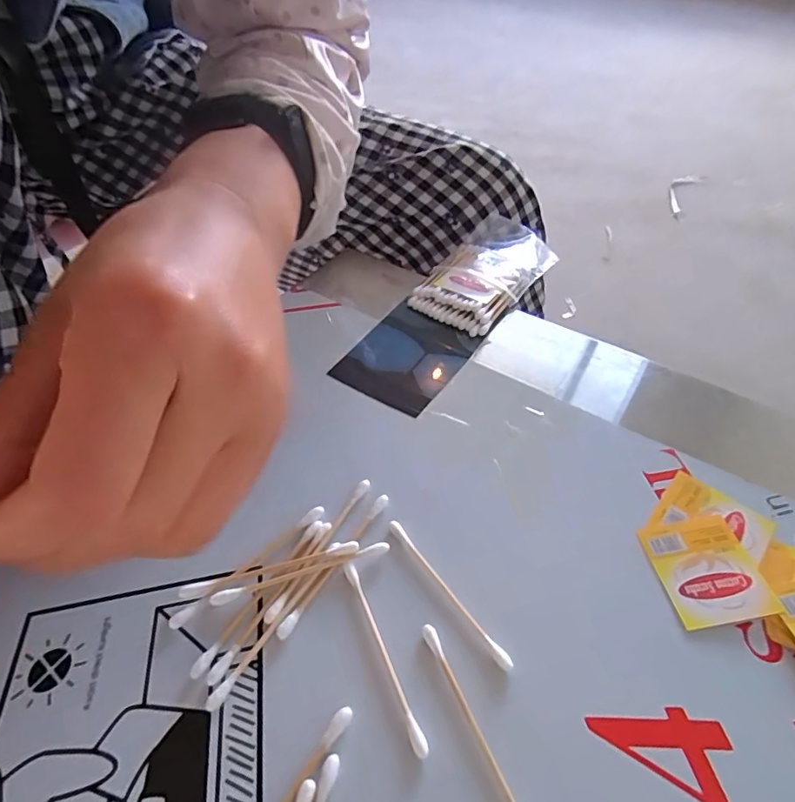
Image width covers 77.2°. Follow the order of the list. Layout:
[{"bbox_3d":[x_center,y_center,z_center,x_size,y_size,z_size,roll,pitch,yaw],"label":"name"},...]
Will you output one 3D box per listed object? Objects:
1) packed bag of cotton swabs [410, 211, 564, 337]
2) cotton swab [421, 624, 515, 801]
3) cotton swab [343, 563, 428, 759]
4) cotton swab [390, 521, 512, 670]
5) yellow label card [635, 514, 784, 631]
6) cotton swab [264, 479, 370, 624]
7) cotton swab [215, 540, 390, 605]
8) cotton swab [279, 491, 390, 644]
[{"bbox_3d":[0.064,-0.093,0.345,0.067,0.013,0.135,26,53,22],"label":"packed bag of cotton swabs"},{"bbox_3d":[0.026,0.109,0.166,0.005,0.004,0.072,-19,51,-16],"label":"cotton swab"},{"bbox_3d":[-0.006,0.091,0.183,0.004,0.004,0.070,-19,50,-16],"label":"cotton swab"},{"bbox_3d":[0.019,0.073,0.197,0.004,0.004,0.071,-29,54,-23],"label":"cotton swab"},{"bbox_3d":[0.126,0.068,0.204,0.040,0.004,0.043,-7,48,-6],"label":"yellow label card"},{"bbox_3d":[-0.032,0.060,0.209,0.005,0.004,0.071,23,52,20],"label":"cotton swab"},{"bbox_3d":[-0.038,0.069,0.201,0.071,0.005,0.005,-15,49,-13],"label":"cotton swab"},{"bbox_3d":[-0.025,0.065,0.205,0.004,0.004,0.071,26,53,22],"label":"cotton swab"}]

